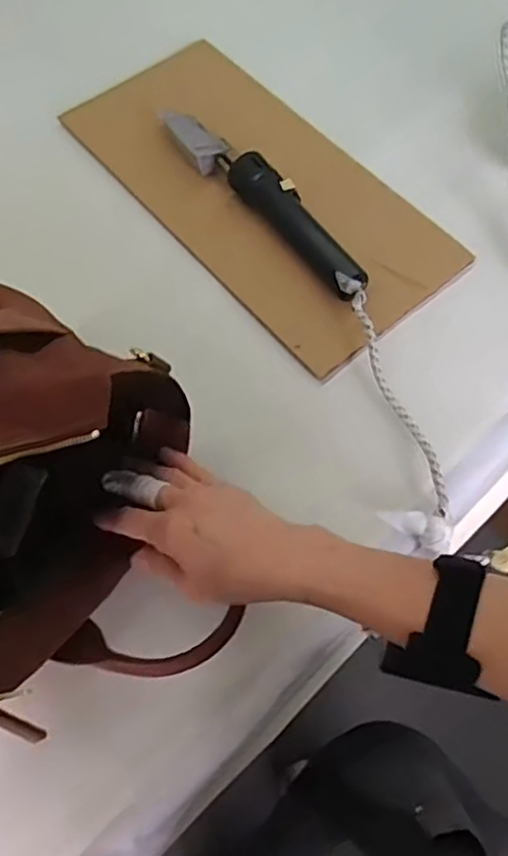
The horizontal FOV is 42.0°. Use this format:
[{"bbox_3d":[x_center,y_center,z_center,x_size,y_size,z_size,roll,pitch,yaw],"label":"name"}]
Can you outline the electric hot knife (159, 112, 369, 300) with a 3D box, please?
[{"bbox_3d":[0.013,-0.206,0.583,0.045,0.034,0.254,-37,70,-17],"label":"electric hot knife"}]

